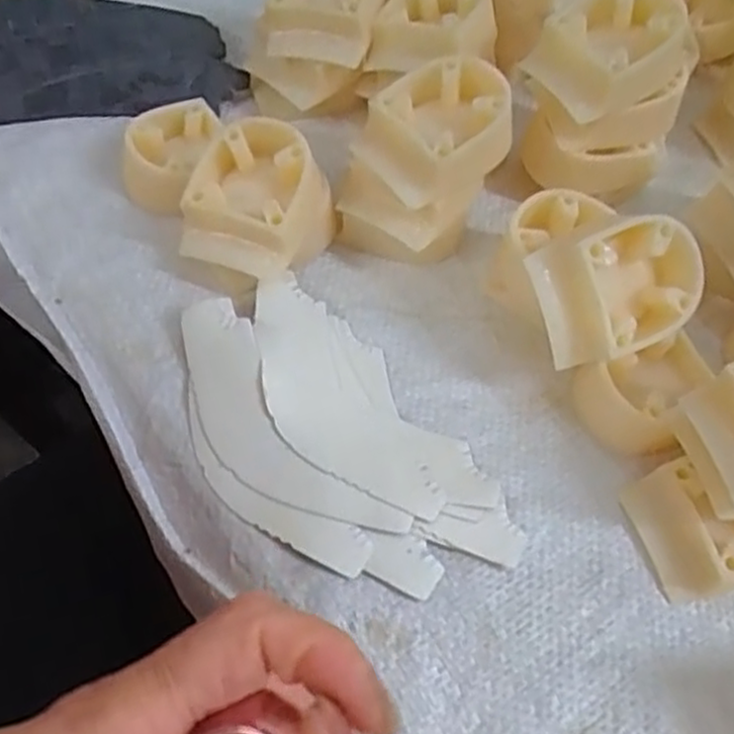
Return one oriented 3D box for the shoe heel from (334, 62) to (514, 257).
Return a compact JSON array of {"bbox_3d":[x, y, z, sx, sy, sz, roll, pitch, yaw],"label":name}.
[{"bbox_3d":[0.025,-0.085,0.313,0.056,0.061,0.064,22,63,9],"label":"shoe heel"}]

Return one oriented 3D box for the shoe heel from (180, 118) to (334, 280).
[{"bbox_3d":[-0.045,-0.064,0.302,0.049,0.041,0.054,20,63,8],"label":"shoe heel"}]

